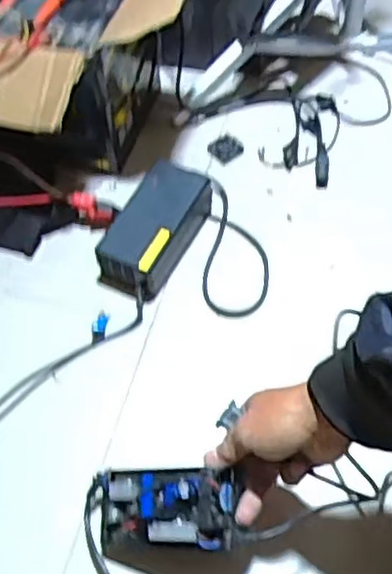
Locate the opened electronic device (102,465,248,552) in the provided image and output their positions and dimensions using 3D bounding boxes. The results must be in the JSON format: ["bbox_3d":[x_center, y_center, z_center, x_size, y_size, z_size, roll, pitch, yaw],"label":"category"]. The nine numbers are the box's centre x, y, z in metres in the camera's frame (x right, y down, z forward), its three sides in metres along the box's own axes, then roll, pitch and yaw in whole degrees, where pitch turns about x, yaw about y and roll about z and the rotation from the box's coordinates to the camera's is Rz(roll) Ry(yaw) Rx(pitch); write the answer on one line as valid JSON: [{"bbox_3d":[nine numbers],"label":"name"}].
[{"bbox_3d":[-0.033,0.202,0.609,0.154,0.043,0.069,-16,50,35],"label":"opened electronic device"}]

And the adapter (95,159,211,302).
[{"bbox_3d":[-0.049,-0.077,0.835,0.088,0.069,0.178,21,61,16],"label":"adapter"}]

